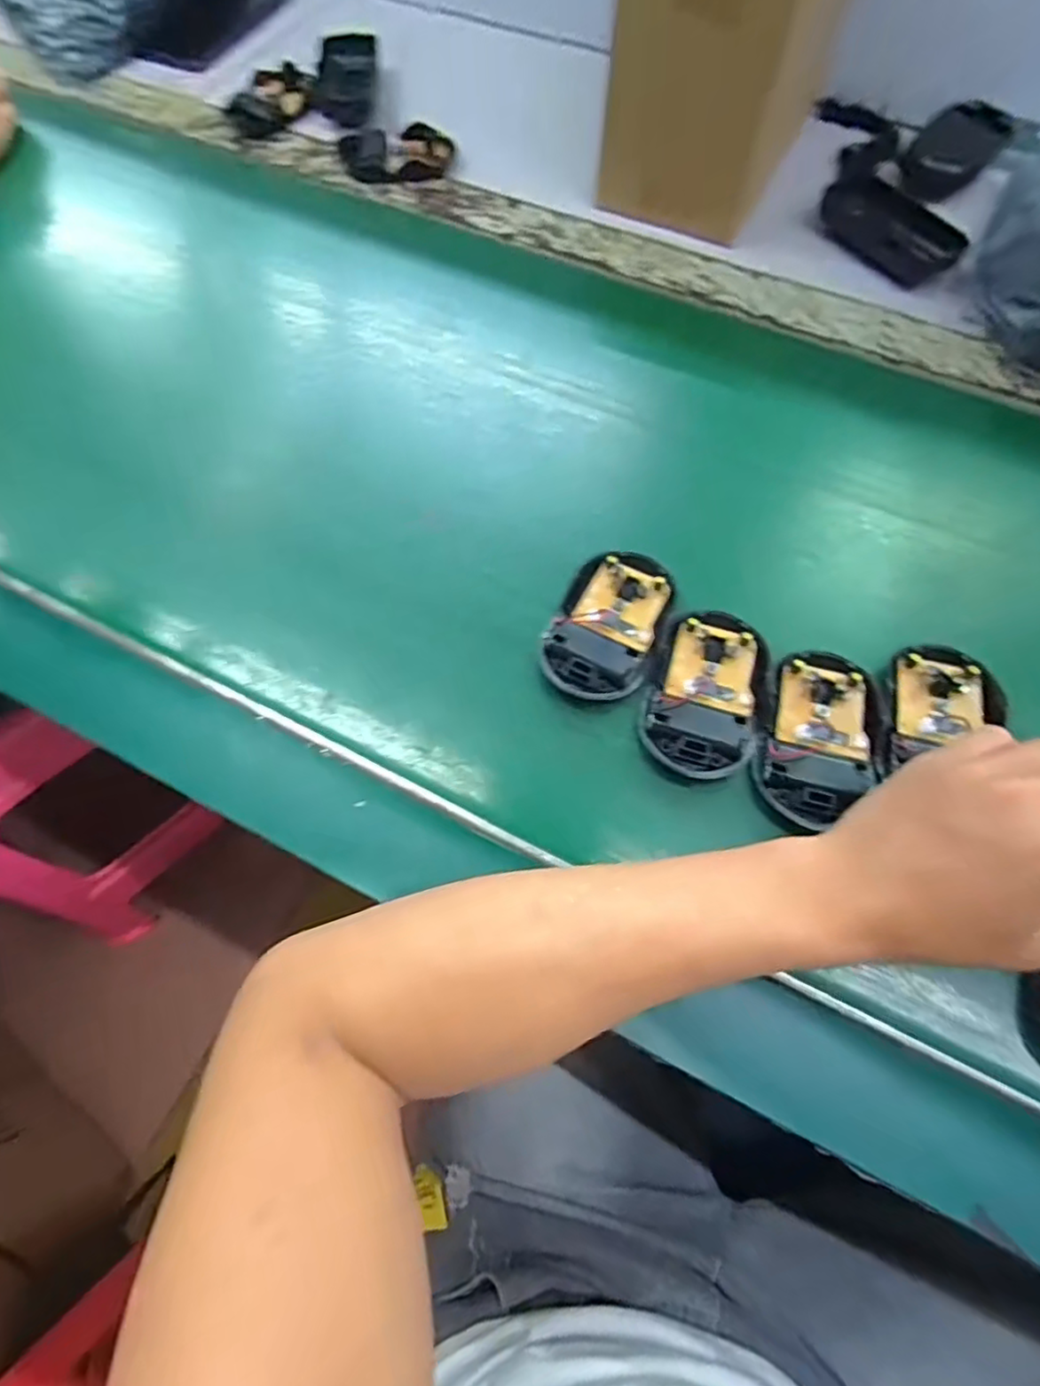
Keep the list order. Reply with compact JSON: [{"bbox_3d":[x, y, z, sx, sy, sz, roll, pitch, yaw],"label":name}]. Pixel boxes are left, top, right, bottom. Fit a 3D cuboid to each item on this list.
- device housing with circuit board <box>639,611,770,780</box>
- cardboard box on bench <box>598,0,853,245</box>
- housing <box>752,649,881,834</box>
[{"bbox_3d":[0.099,-0.002,0.345,0.055,0.015,0.094,21,71,8],"label":"device housing with circuit board"},{"bbox_3d":[0.146,-0.455,0.442,0.115,0.169,0.174,28,72,11],"label":"cardboard box on bench"},{"bbox_3d":[0.154,0.023,0.333,0.056,0.014,0.096,18,70,7],"label":"housing"}]

